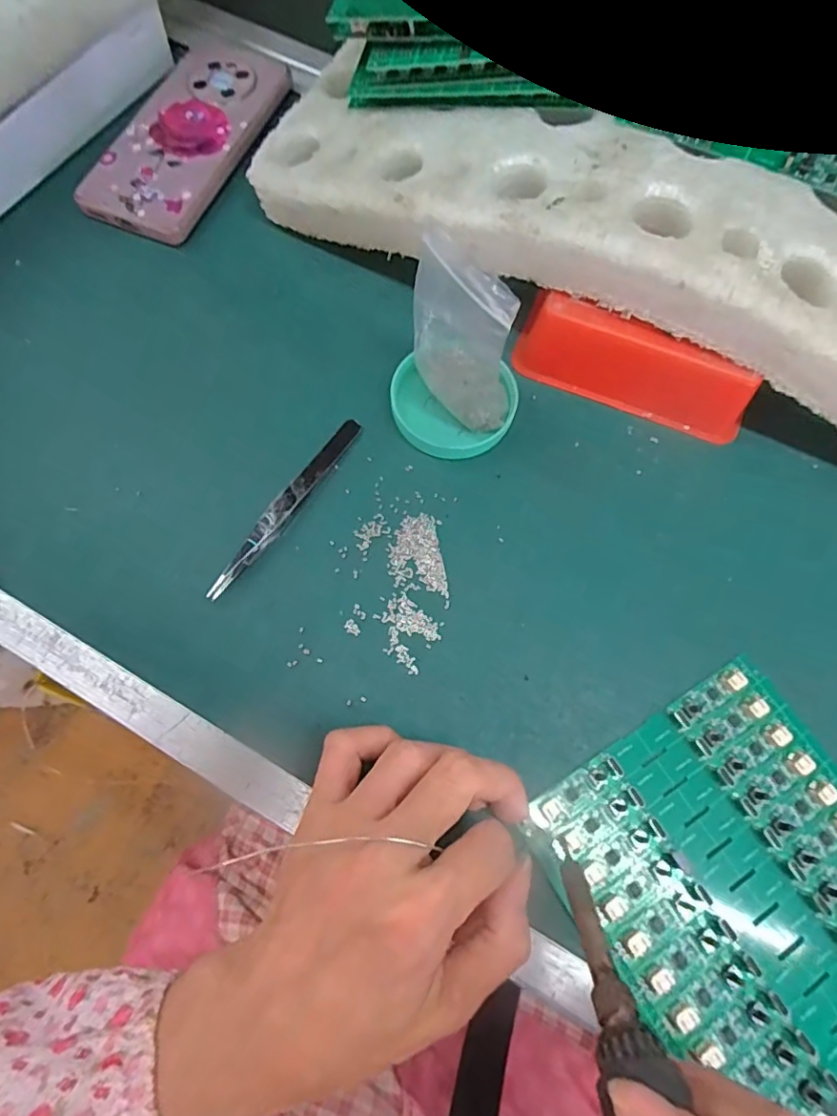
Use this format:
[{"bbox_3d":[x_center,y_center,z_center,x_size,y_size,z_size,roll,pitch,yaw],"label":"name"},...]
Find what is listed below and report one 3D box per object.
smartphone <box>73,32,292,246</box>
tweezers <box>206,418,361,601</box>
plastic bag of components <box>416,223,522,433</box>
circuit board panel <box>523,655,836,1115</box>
[{"bbox_3d":[-0.145,-0.270,0.353,0.078,0.013,0.162,20,71,6],"label":"smartphone"},{"bbox_3d":[-0.065,-0.028,0.277,0.011,0.009,0.116,31,73,9],"label":"tweezers"},{"bbox_3d":[0.018,-0.101,0.260,0.059,0.088,0.025,38,74,12],"label":"plastic bag of components"},{"bbox_3d":[0.135,0.131,0.226,0.132,0.010,0.135,-30,75,-10],"label":"circuit board panel"}]

